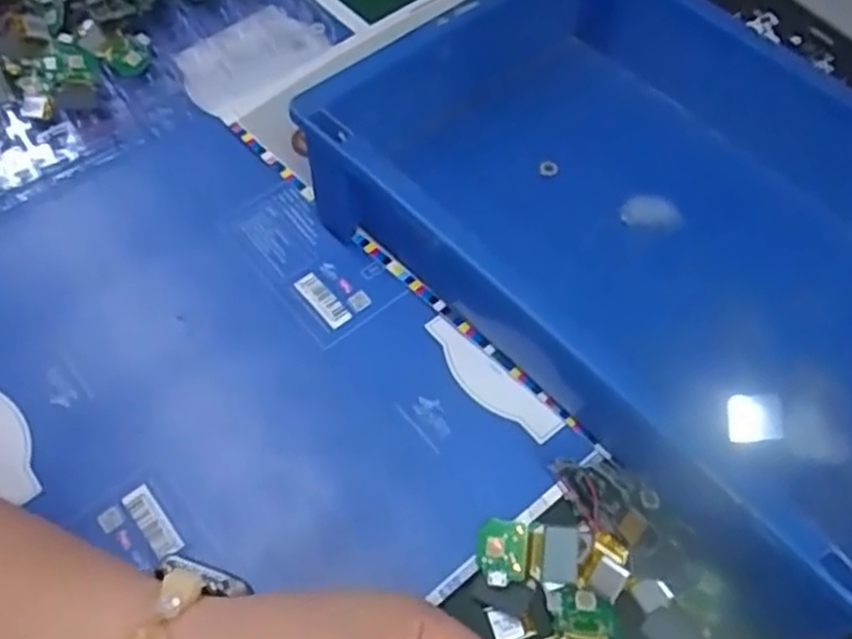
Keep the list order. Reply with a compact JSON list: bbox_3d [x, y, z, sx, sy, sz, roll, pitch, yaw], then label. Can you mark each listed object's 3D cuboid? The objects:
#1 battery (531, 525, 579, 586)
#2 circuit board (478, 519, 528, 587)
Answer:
[{"bbox_3d":[0.050,0.091,0.301,0.018,0.007,0.021,6,60,3],"label":"battery"},{"bbox_3d":[0.030,0.091,0.303,0.018,0.004,0.025,6,60,3],"label":"circuit board"}]

